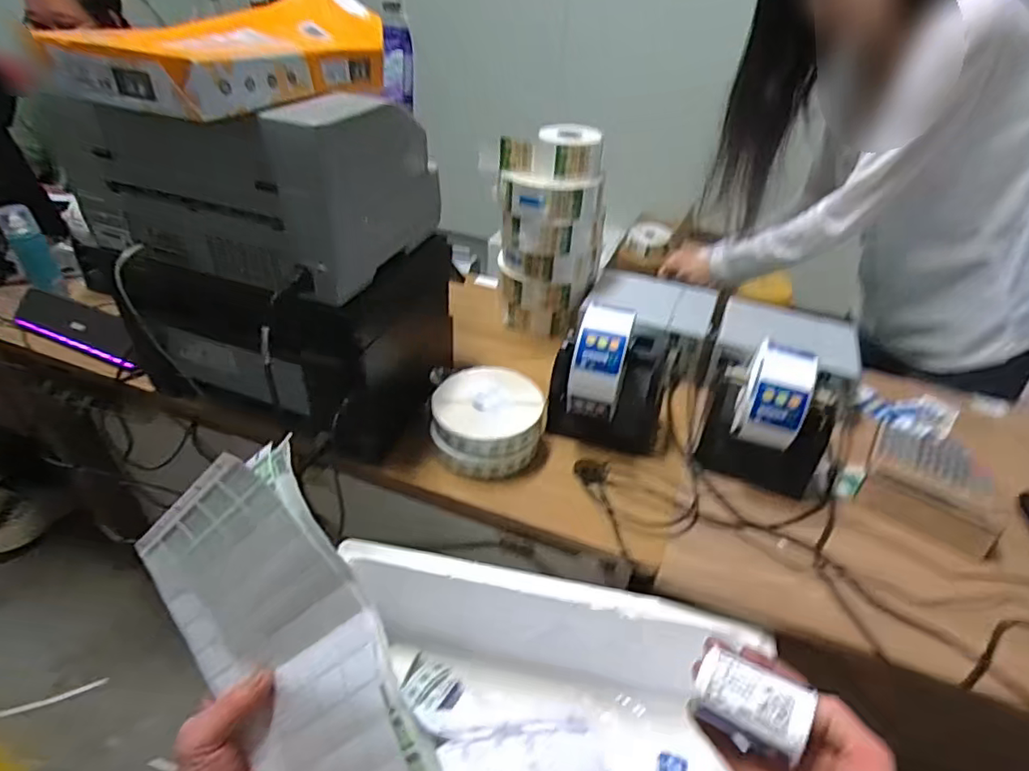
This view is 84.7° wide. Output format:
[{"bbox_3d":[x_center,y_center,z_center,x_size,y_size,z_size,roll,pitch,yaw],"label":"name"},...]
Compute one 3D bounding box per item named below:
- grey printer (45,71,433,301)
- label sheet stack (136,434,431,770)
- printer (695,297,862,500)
[{"bbox_3d":[-0.331,-0.277,0.729,0.382,0.198,0.278,18,39,15],"label":"grey printer"},{"bbox_3d":[-0.138,0.185,0.347,0.268,0.138,0.027,59,20,13],"label":"label sheet stack"},{"bbox_3d":[0.412,-0.024,0.870,0.211,0.186,0.377,21,40,19],"label":"printer"}]

